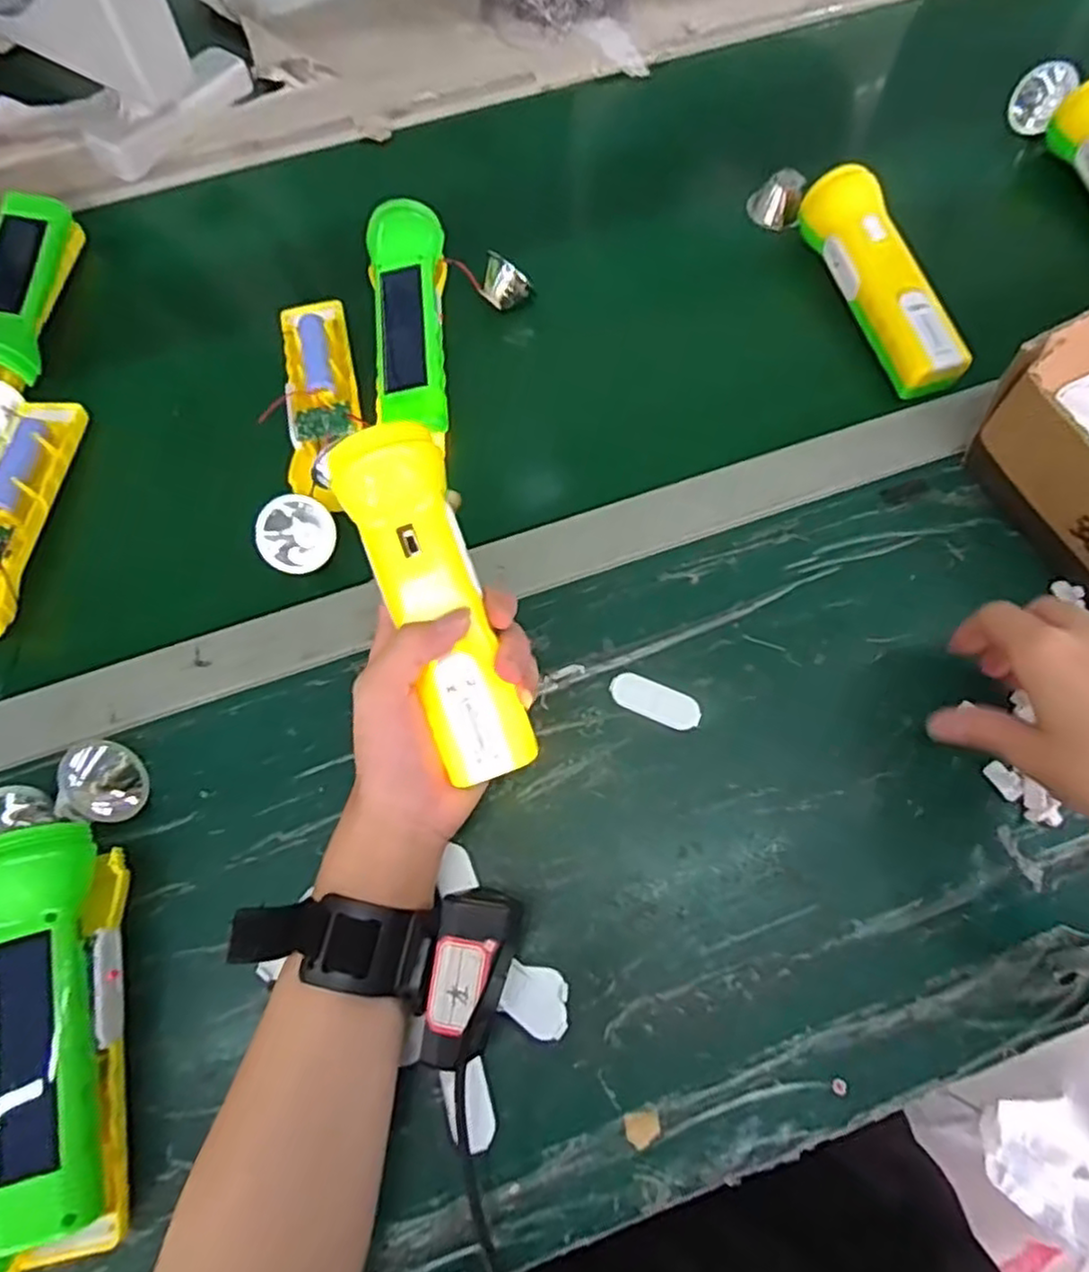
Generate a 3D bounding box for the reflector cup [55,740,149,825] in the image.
[{"bbox_3d":[-0.226,0.074,0.357,0.039,0.015,0.042,2,93,-16],"label":"reflector cup"}]

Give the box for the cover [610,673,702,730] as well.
[{"bbox_3d":[0.061,0.036,0.384,0.050,0.004,0.020,21,71,9],"label":"cover"}]

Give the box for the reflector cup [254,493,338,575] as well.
[{"bbox_3d":[-0.151,-0.061,0.419,0.043,0.024,0.045,20,84,-34],"label":"reflector cup"}]

